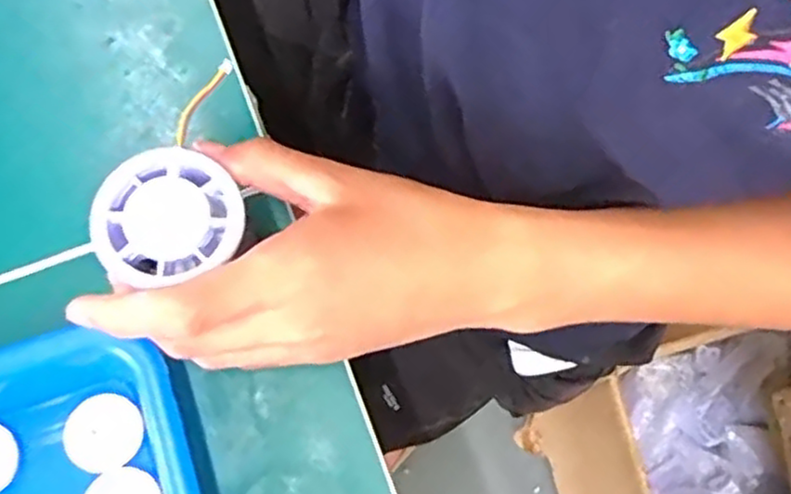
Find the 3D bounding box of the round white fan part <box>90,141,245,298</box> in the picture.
[{"bbox_3d":[-0.090,-0.010,0.280,0.053,0.010,0.055,0,76,-1],"label":"round white fan part"}]

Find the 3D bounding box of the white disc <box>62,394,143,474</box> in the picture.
[{"bbox_3d":[-0.124,0.079,0.303,0.030,0.006,0.031,0,76,-1],"label":"white disc"}]

